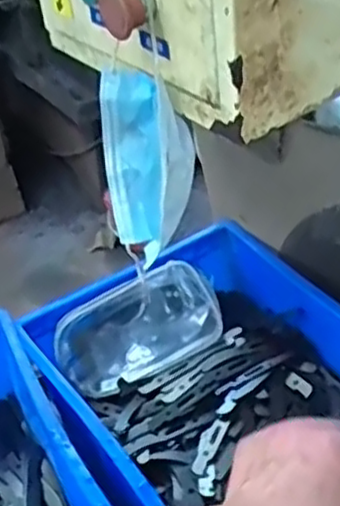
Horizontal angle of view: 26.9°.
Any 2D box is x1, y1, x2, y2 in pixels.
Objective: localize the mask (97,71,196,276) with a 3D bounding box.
[{"bbox_3d":[-0.018,-0.076,0.616,0.074,0.147,0.085,-12,38,-5],"label":"mask"}]

